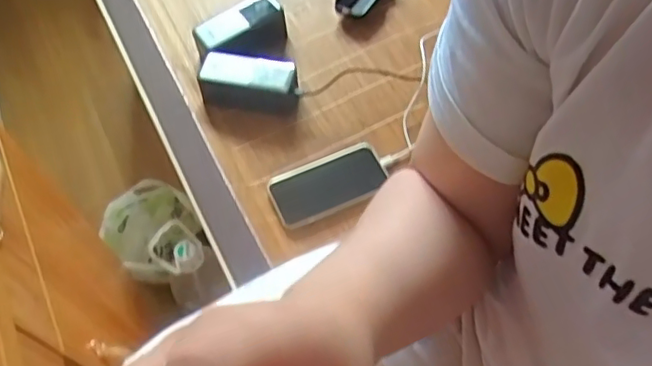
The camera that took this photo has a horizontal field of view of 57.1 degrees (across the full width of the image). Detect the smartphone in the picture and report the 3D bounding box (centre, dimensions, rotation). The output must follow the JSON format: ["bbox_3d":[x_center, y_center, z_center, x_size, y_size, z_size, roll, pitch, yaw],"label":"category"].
[{"bbox_3d":[0.002,-0.002,0.761,0.148,0.014,0.079,-23,60,-10],"label":"smartphone"}]

